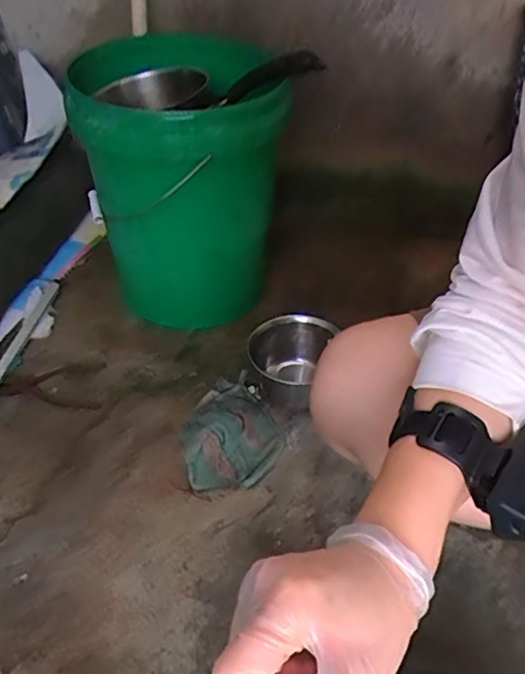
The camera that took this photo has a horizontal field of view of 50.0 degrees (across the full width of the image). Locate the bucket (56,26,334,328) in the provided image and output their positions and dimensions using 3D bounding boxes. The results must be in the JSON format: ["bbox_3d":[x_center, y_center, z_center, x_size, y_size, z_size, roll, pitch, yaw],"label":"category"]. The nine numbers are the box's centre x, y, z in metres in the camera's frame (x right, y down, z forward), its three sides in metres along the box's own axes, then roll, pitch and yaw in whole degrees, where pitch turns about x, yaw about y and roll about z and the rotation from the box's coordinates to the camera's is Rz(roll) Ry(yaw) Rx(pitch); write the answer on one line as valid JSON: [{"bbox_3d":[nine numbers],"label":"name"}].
[{"bbox_3d":[-0.112,-0.268,0.952,0.322,0.378,0.391,-17,43,-9],"label":"bucket"}]

